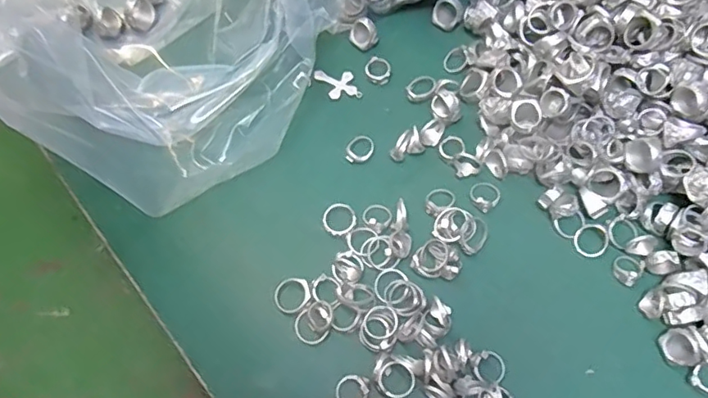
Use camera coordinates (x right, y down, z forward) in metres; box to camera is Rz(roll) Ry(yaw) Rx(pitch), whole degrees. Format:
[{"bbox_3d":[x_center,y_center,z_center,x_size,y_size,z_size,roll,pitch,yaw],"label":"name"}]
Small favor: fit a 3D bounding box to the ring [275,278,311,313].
[{"bbox_3d":[-0.044,0.067,0.386,0.027,0.004,0.025,-9,67,22],"label":"ring"}]

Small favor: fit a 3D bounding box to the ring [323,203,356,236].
[{"bbox_3d":[-0.011,0.015,0.409,0.024,0.004,0.025,-1,67,3],"label":"ring"}]

